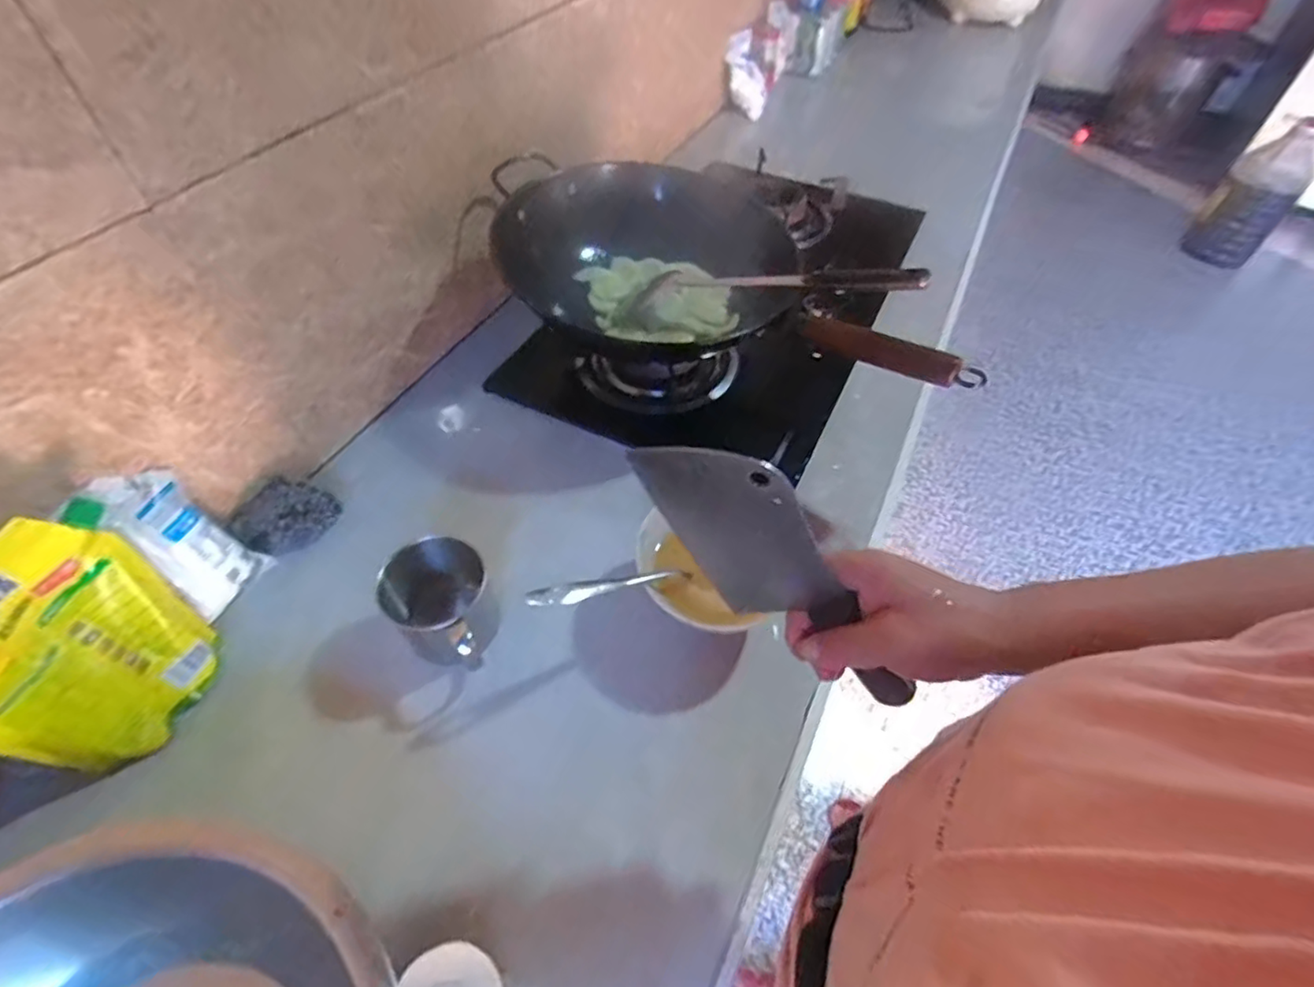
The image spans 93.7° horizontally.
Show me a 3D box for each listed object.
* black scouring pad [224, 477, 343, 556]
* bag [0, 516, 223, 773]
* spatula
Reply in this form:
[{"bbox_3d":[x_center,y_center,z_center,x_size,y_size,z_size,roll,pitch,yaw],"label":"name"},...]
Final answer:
[{"bbox_3d":[-0.383,0.024,0.635,0.073,0.042,0.086,25,56,18],"label":"black scouring pad"},{"bbox_3d":[-0.421,0.116,0.459,0.036,0.196,0.144,9,53,6],"label":"bag"},{"bbox_3d":[0.127,-0.234,0.699,0.326,0.031,0.067,4,50,25],"label":"spatula"}]

